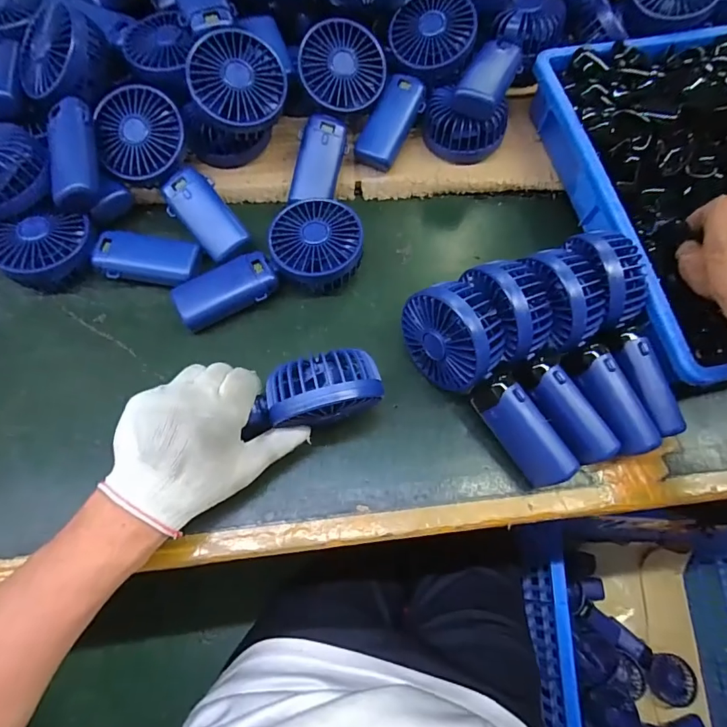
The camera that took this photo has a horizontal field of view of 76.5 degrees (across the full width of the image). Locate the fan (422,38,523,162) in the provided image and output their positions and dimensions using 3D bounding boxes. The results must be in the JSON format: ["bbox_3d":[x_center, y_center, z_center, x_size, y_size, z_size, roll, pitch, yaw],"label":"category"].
[{"bbox_3d":[0.115,-0.278,0.491,0.086,0.071,0.096,17,66,4],"label":"fan"}]

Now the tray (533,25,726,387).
[{"bbox_3d":[0.331,-0.167,0.443,0.239,0.084,0.359,-10,67,-8],"label":"tray"}]

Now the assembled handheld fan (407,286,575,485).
[{"bbox_3d":[0.102,0.017,0.383,0.052,0.082,0.184,-34,84,-17],"label":"assembled handheld fan"}]

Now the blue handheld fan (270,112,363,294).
[{"bbox_3d":[-0.047,-0.157,0.458,0.082,0.056,0.176,-1,66,-4],"label":"blue handheld fan"}]

